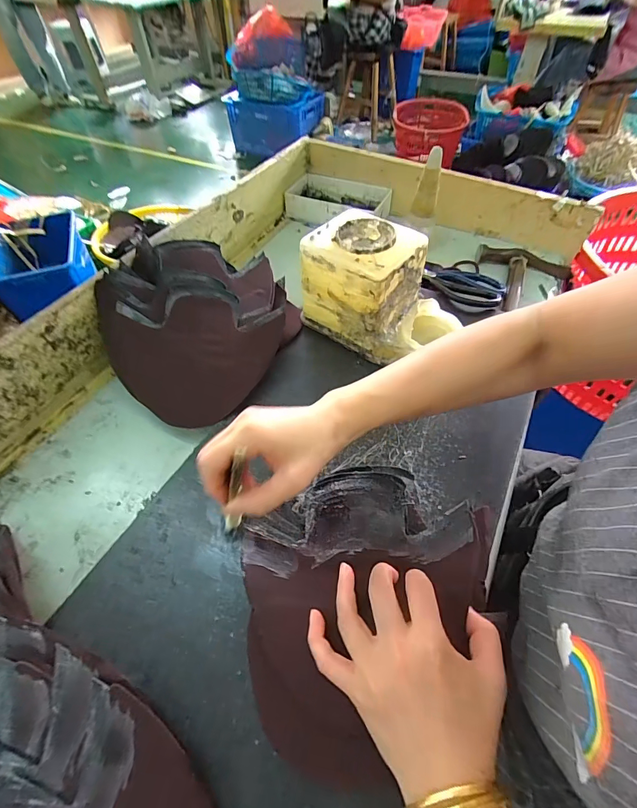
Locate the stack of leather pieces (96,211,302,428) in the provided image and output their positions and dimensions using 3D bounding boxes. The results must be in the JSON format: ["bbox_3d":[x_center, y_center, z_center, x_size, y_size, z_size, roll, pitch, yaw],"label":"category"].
[{"bbox_3d":[-0.147,-0.114,0.460,0.240,0.097,0.267,-4,53,-3],"label":"stack of leather pieces"}]

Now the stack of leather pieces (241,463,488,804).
[{"bbox_3d":[0.027,0.148,0.301,0.190,0.023,0.224,21,60,16],"label":"stack of leather pieces"}]

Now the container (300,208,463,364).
[{"bbox_3d":[0.073,-0.139,0.445,0.165,0.116,0.101,35,60,23],"label":"container"}]

